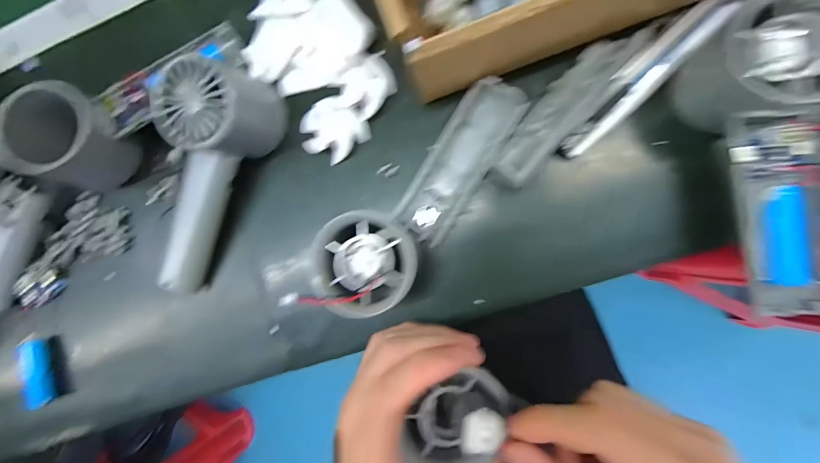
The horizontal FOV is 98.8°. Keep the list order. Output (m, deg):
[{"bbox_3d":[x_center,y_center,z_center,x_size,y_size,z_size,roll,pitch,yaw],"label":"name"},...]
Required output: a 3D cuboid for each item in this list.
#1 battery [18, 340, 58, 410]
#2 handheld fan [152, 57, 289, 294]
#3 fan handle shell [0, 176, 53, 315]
[{"bbox_3d":[-0.292,0.111,0.273,0.013,0.012,0.050,-23,85,9],"label":"battery"},{"bbox_3d":[-0.143,-0.034,0.232,0.048,0.054,0.157,28,94,9],"label":"handheld fan"},{"bbox_3d":[-0.314,0.017,0.275,0.030,0.025,0.114,25,93,9],"label":"fan handle shell"}]

